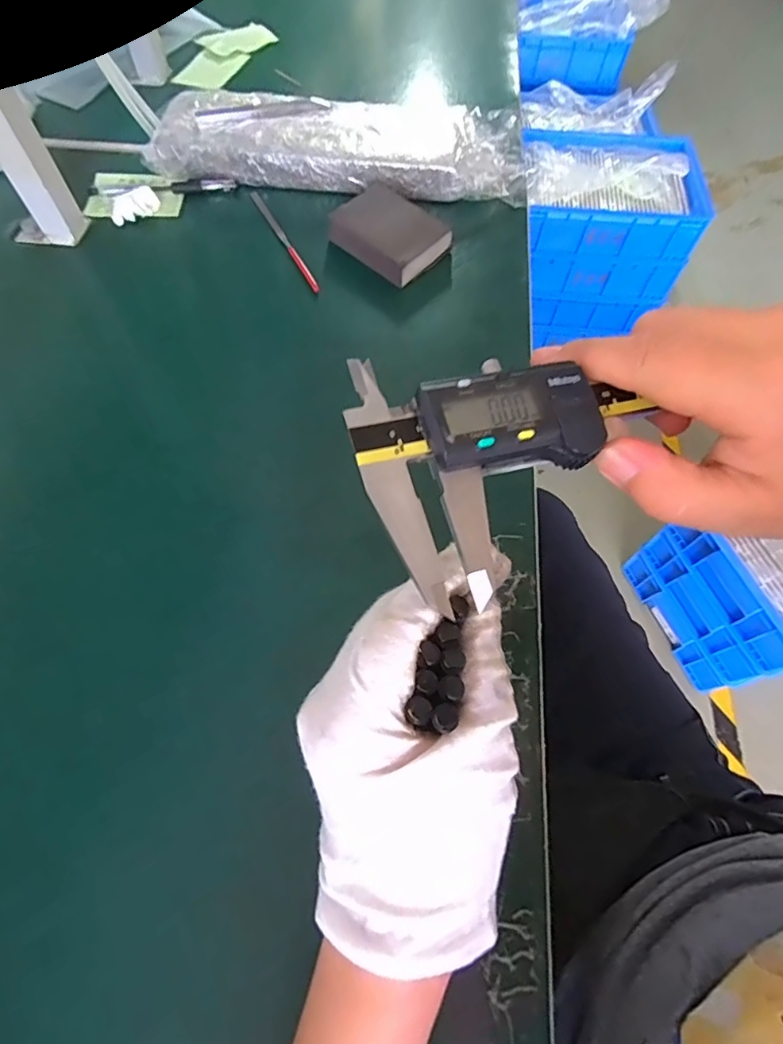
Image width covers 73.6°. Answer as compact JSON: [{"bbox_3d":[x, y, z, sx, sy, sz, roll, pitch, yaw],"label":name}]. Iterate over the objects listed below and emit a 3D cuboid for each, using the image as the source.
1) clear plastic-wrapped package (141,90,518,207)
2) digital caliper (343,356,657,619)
[{"bbox_3d":[-0.051,-0.378,0.520,0.370,0.043,0.099,7,63,1],"label":"clear plastic-wrapped package"},{"bbox_3d":[0.113,-0.049,0.189,0.260,0.023,0.075,-19,65,-15],"label":"digital caliper"}]

